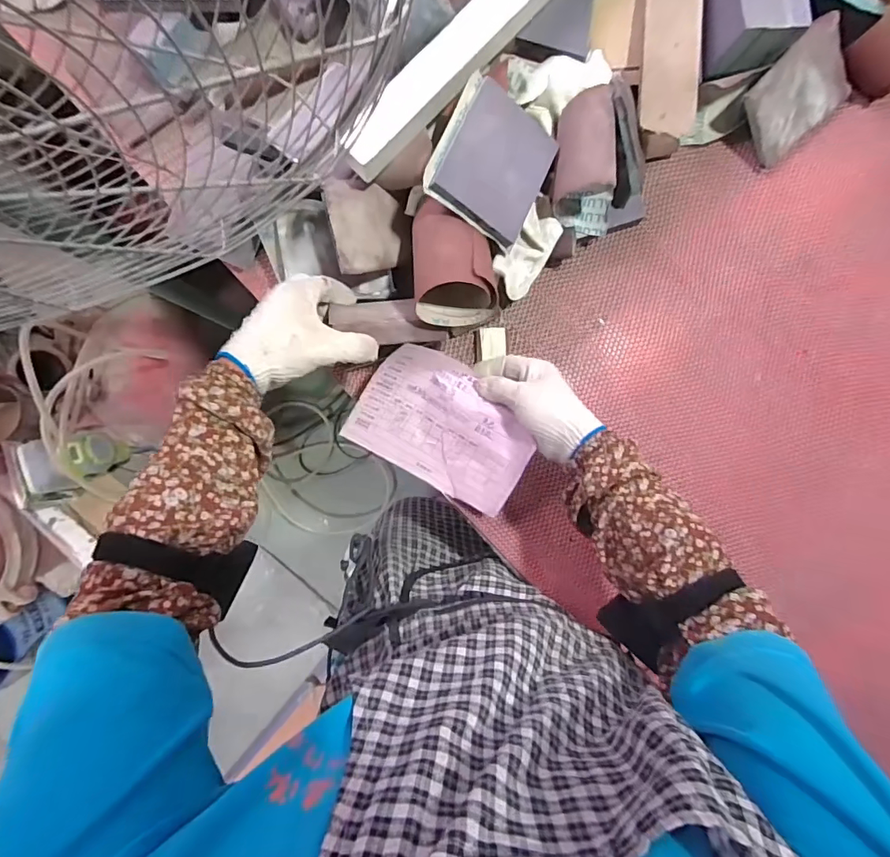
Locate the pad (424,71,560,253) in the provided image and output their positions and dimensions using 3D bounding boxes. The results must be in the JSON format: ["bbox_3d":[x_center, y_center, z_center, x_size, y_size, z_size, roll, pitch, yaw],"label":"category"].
[{"bbox_3d":[0.051,-0.262,0.467,0.109,0.020,0.133,26,83,-24],"label":"pad"}]

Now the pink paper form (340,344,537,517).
[{"bbox_3d":[0.001,-0.002,0.534,0.195,0.052,0.131,29,92,-1],"label":"pink paper form"}]

